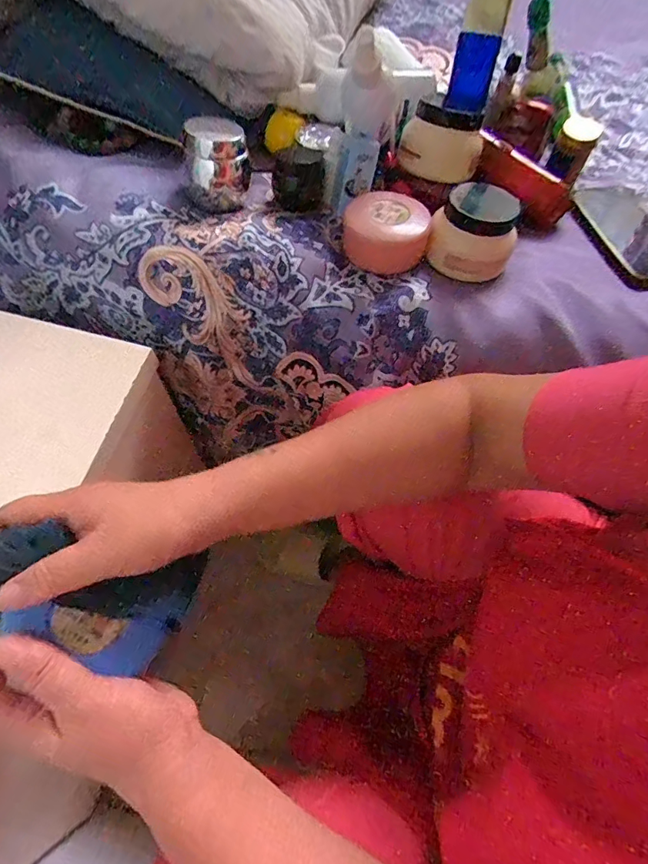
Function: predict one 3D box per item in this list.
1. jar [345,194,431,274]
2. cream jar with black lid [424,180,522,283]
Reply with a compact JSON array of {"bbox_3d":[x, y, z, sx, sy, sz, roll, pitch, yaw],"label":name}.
[{"bbox_3d":[0.067,-0.203,0.441,0.077,0.037,0.068,-27,69,-15],"label":"jar"},{"bbox_3d":[0.152,-0.208,0.443,0.083,0.057,0.096,17,64,5],"label":"cream jar with black lid"}]

